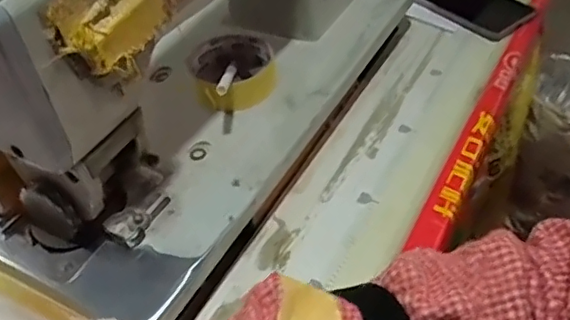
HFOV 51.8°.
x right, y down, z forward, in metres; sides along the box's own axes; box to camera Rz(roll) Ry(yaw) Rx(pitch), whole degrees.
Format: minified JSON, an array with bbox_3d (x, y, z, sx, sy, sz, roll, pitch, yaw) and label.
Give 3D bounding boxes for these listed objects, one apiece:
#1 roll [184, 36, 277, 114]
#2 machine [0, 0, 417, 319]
[{"bbox_3d":[-0.048,-0.085,0.551,0.076,0.034,0.087,-15,45,-11],"label":"roll"},{"bbox_3d":[-0.064,-0.131,0.492,0.196,0.214,0.469,20,49,24],"label":"machine"}]

